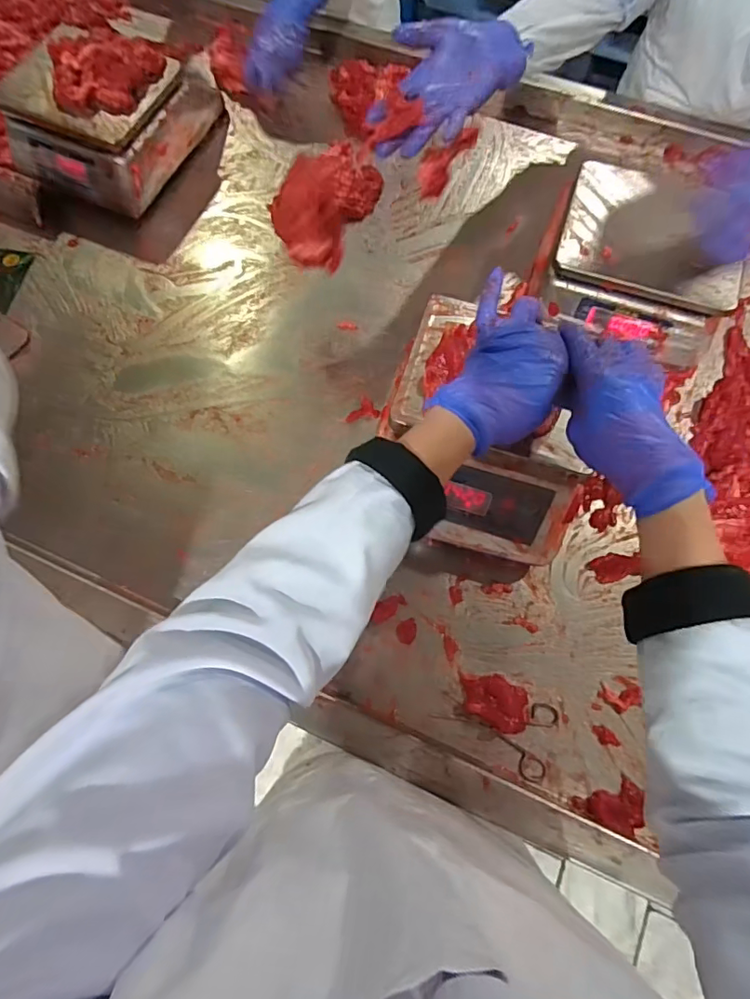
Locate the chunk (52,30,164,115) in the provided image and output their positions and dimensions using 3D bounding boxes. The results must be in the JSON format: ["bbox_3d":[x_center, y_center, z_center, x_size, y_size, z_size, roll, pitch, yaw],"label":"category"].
[{"bbox_3d":[-0.396,-0.605,0.731,0.158,0.039,0.126,7,73,3],"label":"chunk"}]

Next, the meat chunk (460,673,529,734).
[{"bbox_3d":[0.129,0.216,0.559,0.077,0.022,0.049,26,75,8],"label":"meat chunk"}]

